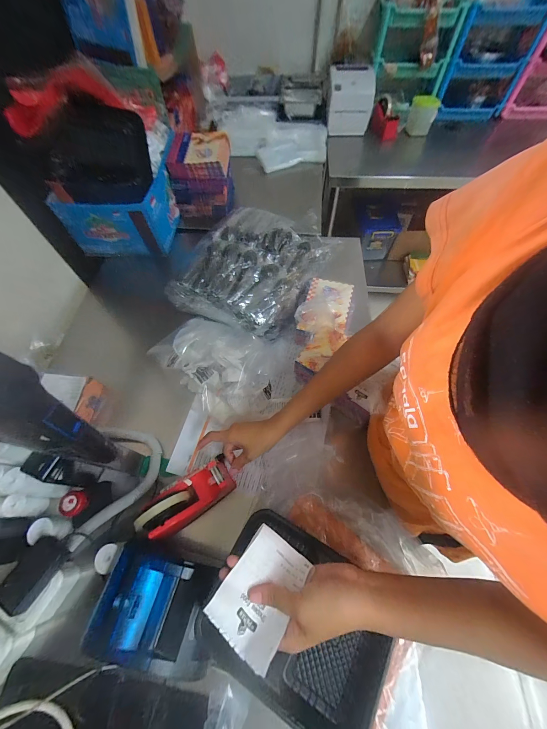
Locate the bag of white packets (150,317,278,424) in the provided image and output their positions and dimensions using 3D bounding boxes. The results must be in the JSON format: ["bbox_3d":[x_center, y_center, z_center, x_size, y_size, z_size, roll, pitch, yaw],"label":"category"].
[{"bbox_3d":[-0.116,0.004,0.596,0.239,0.083,0.211,16,63,10],"label":"bag of white packets"}]

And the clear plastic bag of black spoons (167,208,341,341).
[{"bbox_3d":[-0.033,-0.265,0.699,0.277,0.102,0.415,26,65,15],"label":"clear plastic bag of black spoons"}]

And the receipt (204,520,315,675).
[{"bbox_3d":[-0.013,0.241,0.289,0.073,0.030,0.097,33,67,17],"label":"receipt"}]

